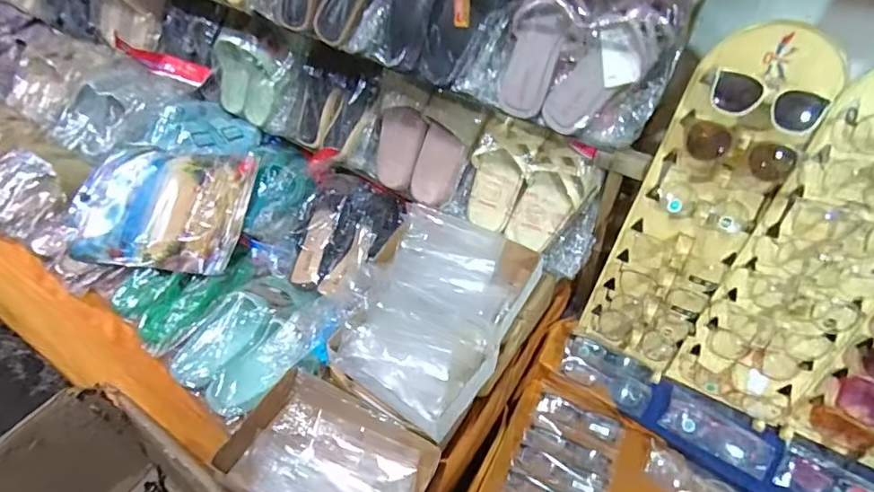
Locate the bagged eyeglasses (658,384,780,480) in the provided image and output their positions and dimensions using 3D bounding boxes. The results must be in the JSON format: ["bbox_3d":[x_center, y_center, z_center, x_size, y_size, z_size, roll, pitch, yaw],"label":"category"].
[{"bbox_3d":[0.427,0.284,0.771,0.150,0.018,0.065,27,83,24],"label":"bagged eyeglasses"}]

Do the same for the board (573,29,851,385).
[{"bbox_3d":[0.355,-0.029,0.701,0.152,0.502,0.052,24,32,16],"label":"board"}]

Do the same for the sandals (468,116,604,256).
[{"bbox_3d":[0.143,-0.090,0.827,0.199,0.200,0.070,31,36,20],"label":"sandals"}]

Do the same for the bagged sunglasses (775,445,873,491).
[{"bbox_3d":[0.573,0.348,0.715,0.155,0.022,0.061,25,79,22],"label":"bagged sunglasses"}]

